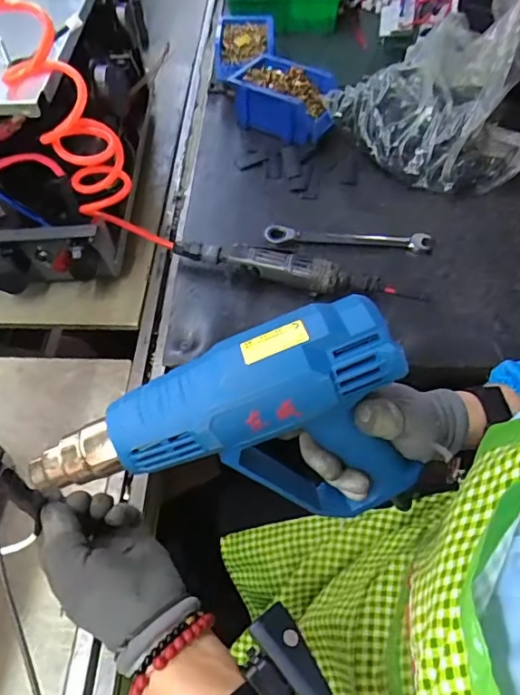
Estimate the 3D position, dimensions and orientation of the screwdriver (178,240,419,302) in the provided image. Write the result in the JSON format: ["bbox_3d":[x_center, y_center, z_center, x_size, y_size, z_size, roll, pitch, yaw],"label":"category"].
[{"bbox_3d":[0.043,-0.098,0.651,0.319,0.037,0.042,15,55,12],"label":"screwdriver"}]

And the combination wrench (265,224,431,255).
[{"bbox_3d":[0.121,-0.153,0.714,0.225,0.006,0.038,6,54,6],"label":"combination wrench"}]

